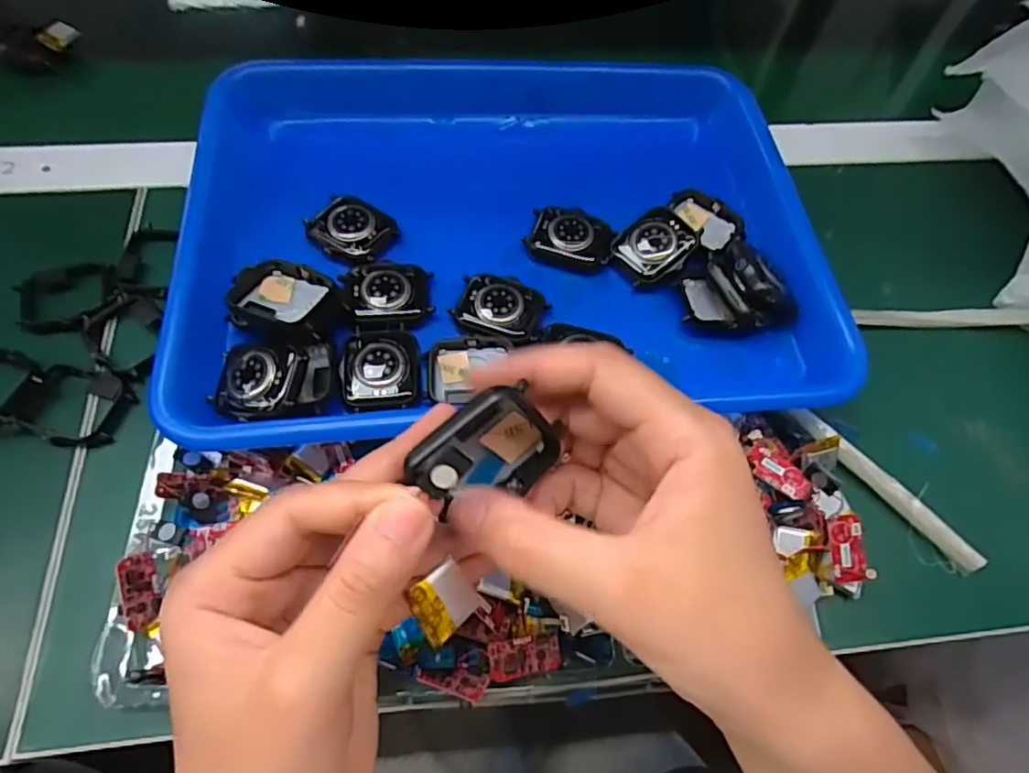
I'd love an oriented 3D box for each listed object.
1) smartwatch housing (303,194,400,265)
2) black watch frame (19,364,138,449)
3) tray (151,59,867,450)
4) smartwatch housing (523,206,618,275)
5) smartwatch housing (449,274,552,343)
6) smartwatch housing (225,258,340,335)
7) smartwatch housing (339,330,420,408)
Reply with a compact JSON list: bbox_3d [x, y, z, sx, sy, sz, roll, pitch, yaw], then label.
[{"bbox_3d":[-0.088,-0.084,0.323,0.040,0.010,0.035,25,63,10],"label":"smartwatch housing"},{"bbox_3d":[-0.209,0.009,0.291,0.045,0.009,0.039,15,61,5],"label":"black watch frame"},{"bbox_3d":[-0.007,-0.098,0.343,0.325,0.045,0.274,-4,62,-6],"label":"tray"},{"bbox_3d":[0.031,-0.081,0.332,0.045,0.013,0.034,21,62,8],"label":"smartwatch housing"},{"bbox_3d":[-0.007,-0.040,0.308,0.044,0.009,0.036,11,61,3],"label":"smartwatch housing"},{"bbox_3d":[-0.109,-0.041,0.287,0.048,0.018,0.037,22,62,9],"label":"smartwatch housing"},{"bbox_3d":[-0.064,-0.009,0.288,0.036,0.010,0.042,-3,62,-5],"label":"smartwatch housing"}]

